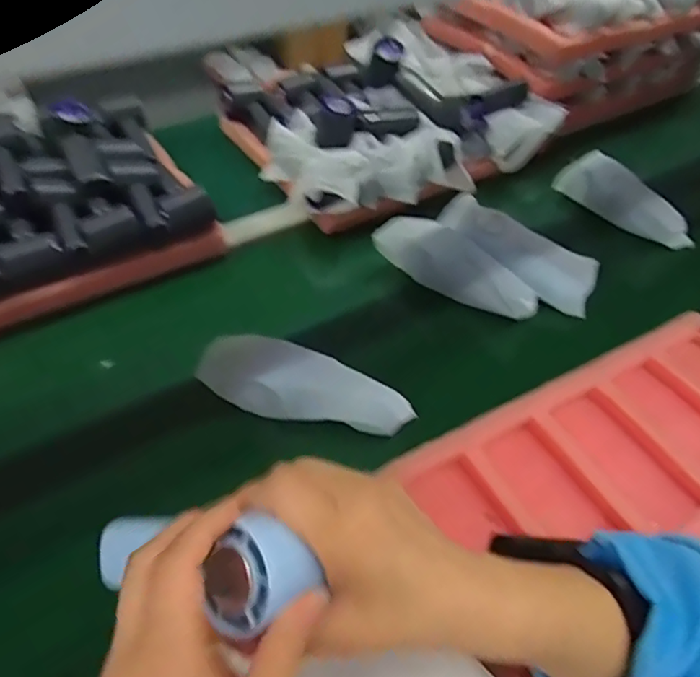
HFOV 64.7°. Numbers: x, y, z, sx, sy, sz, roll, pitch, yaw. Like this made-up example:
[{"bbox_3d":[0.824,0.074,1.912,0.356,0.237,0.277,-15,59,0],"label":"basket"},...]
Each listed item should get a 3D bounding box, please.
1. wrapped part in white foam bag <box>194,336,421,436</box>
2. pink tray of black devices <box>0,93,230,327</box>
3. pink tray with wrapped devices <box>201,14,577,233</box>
[{"bbox_3d":[-0.043,0.046,0.514,0.196,0.048,0.063,21,50,17],"label":"wrapped part in white foam bag"},{"bbox_3d":[-0.418,-0.158,0.665,0.424,0.100,0.289,-24,53,-22],"label":"pink tray of black devices"},{"bbox_3d":[0.058,-0.343,0.837,0.420,0.111,0.339,-28,54,-25],"label":"pink tray with wrapped devices"}]

